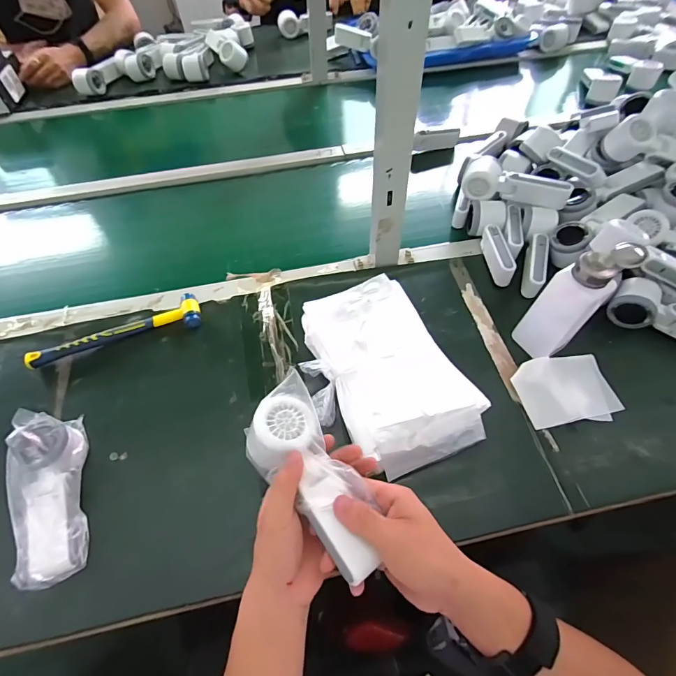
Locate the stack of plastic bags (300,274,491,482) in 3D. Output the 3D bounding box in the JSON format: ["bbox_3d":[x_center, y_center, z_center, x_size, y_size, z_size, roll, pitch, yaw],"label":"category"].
[{"bbox_3d":[0.057,0.047,0.507,0.197,0.070,0.249,-23,60,-13],"label":"stack of plastic bags"}]

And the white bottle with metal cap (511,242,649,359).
[{"bbox_3d":[0.293,-0.045,0.493,0.062,0.180,0.061,-34,63,-19],"label":"white bottle with metal cap"}]

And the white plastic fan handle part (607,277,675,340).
[{"bbox_3d":[0.480,-0.031,0.553,0.165,0.050,0.054,23,61,15],"label":"white plastic fan handle part"}]

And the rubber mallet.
[{"bbox_3d":[-0.329,-0.012,0.583,0.242,0.023,0.057,-16,58,-9],"label":"rubber mallet"}]

